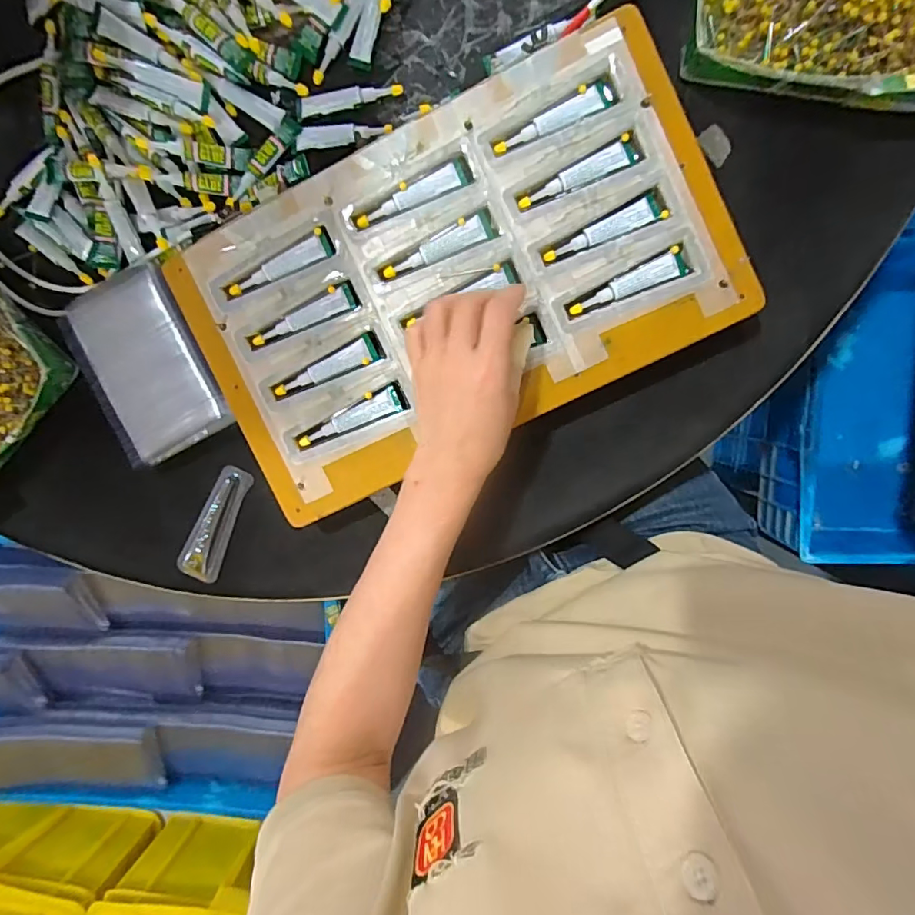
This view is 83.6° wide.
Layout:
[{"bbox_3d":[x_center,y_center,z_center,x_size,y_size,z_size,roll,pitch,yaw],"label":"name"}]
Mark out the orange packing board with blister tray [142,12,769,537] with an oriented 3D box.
[{"bbox_3d":[-0.007,-0.130,0.378,0.378,0.015,0.232,-26,93,6],"label":"orange packing board with blister tray"}]

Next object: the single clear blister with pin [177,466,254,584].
[{"bbox_3d":[-0.213,0.058,0.446,0.033,0.018,0.102,22,97,2],"label":"single clear blister with pin"}]

